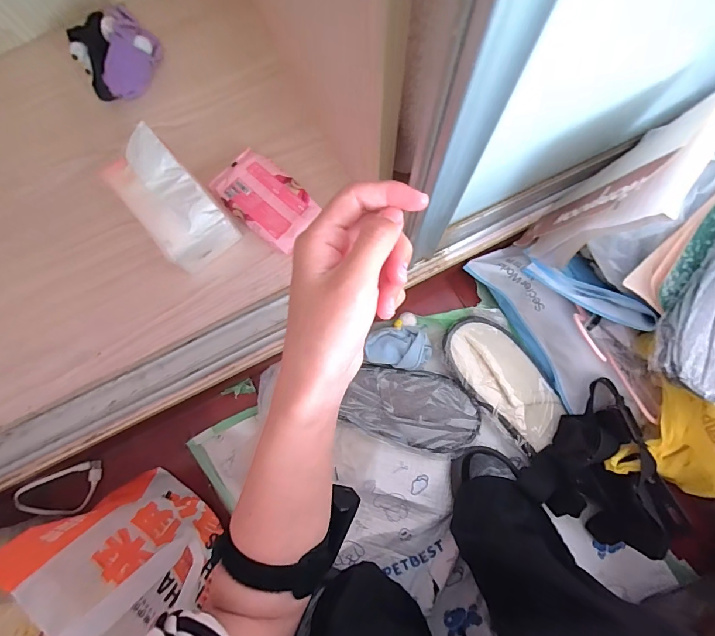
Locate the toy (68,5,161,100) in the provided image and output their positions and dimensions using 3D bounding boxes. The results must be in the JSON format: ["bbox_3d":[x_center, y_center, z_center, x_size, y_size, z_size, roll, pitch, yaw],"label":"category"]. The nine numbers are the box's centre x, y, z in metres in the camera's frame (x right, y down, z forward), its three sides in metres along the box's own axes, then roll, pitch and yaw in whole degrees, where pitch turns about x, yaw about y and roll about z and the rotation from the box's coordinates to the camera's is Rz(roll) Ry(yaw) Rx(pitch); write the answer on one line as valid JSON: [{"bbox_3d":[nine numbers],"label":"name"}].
[{"bbox_3d":[-0.368,-0.405,0.566,0.119,0.054,0.142,-36,80,-6],"label":"toy"}]

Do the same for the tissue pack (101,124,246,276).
[{"bbox_3d":[-0.247,-0.151,0.500,0.096,0.099,0.160,-41,81,-6],"label":"tissue pack"}]

